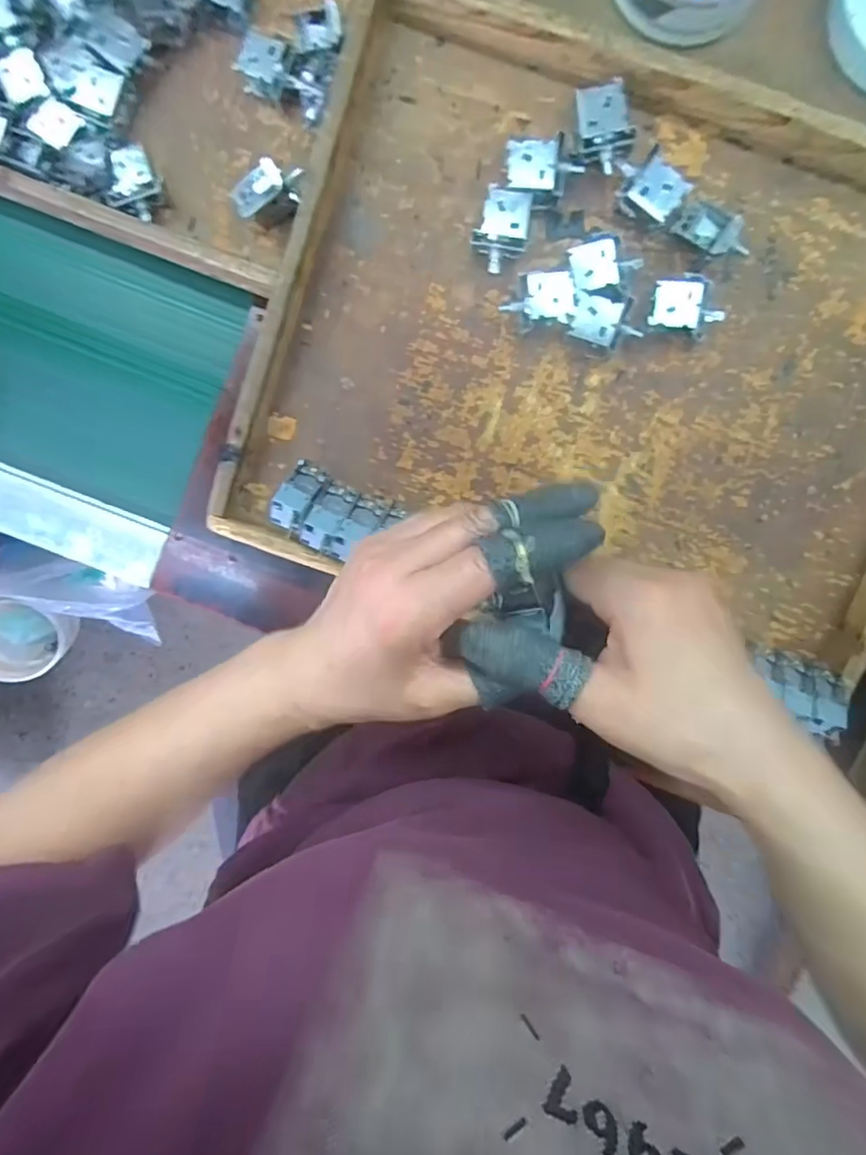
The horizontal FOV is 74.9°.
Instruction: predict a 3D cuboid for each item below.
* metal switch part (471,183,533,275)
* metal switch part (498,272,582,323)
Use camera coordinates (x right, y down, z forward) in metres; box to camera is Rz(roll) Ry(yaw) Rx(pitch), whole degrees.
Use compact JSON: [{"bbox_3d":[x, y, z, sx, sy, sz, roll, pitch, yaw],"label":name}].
[{"bbox_3d":[0.048,-0.246,0.406,0.037,0.026,0.048,7,93,0],"label":"metal switch part"},{"bbox_3d":[0.077,-0.201,0.411,0.051,0.026,0.031,5,93,0],"label":"metal switch part"}]

